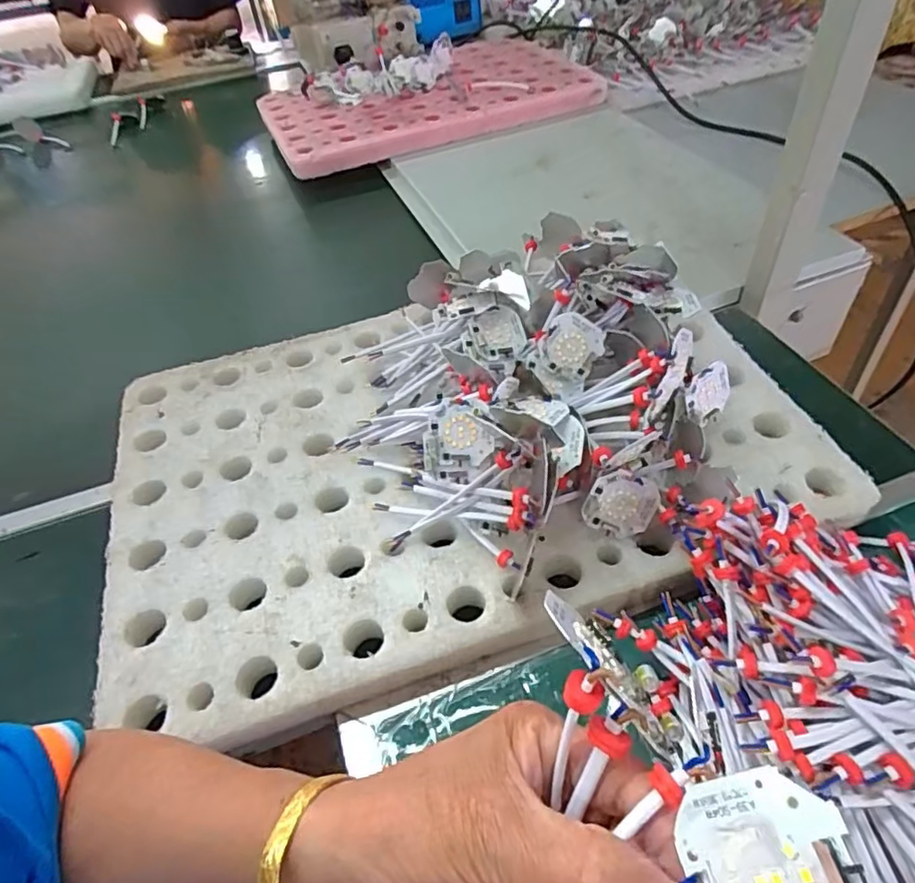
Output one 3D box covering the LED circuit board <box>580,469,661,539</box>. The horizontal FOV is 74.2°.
[{"bbox_3d":[0.115,0.044,0.424,0.051,0.045,0.004,16,15,-4],"label":"LED circuit board"}]

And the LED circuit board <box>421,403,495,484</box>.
[{"bbox_3d":[0.000,0.002,0.426,0.051,0.056,0.006,-2,10,16],"label":"LED circuit board"}]

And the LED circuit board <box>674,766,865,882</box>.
[{"bbox_3d":[0.077,0.110,0.151,0.007,0.044,0.047,20,44,-37],"label":"LED circuit board"}]

